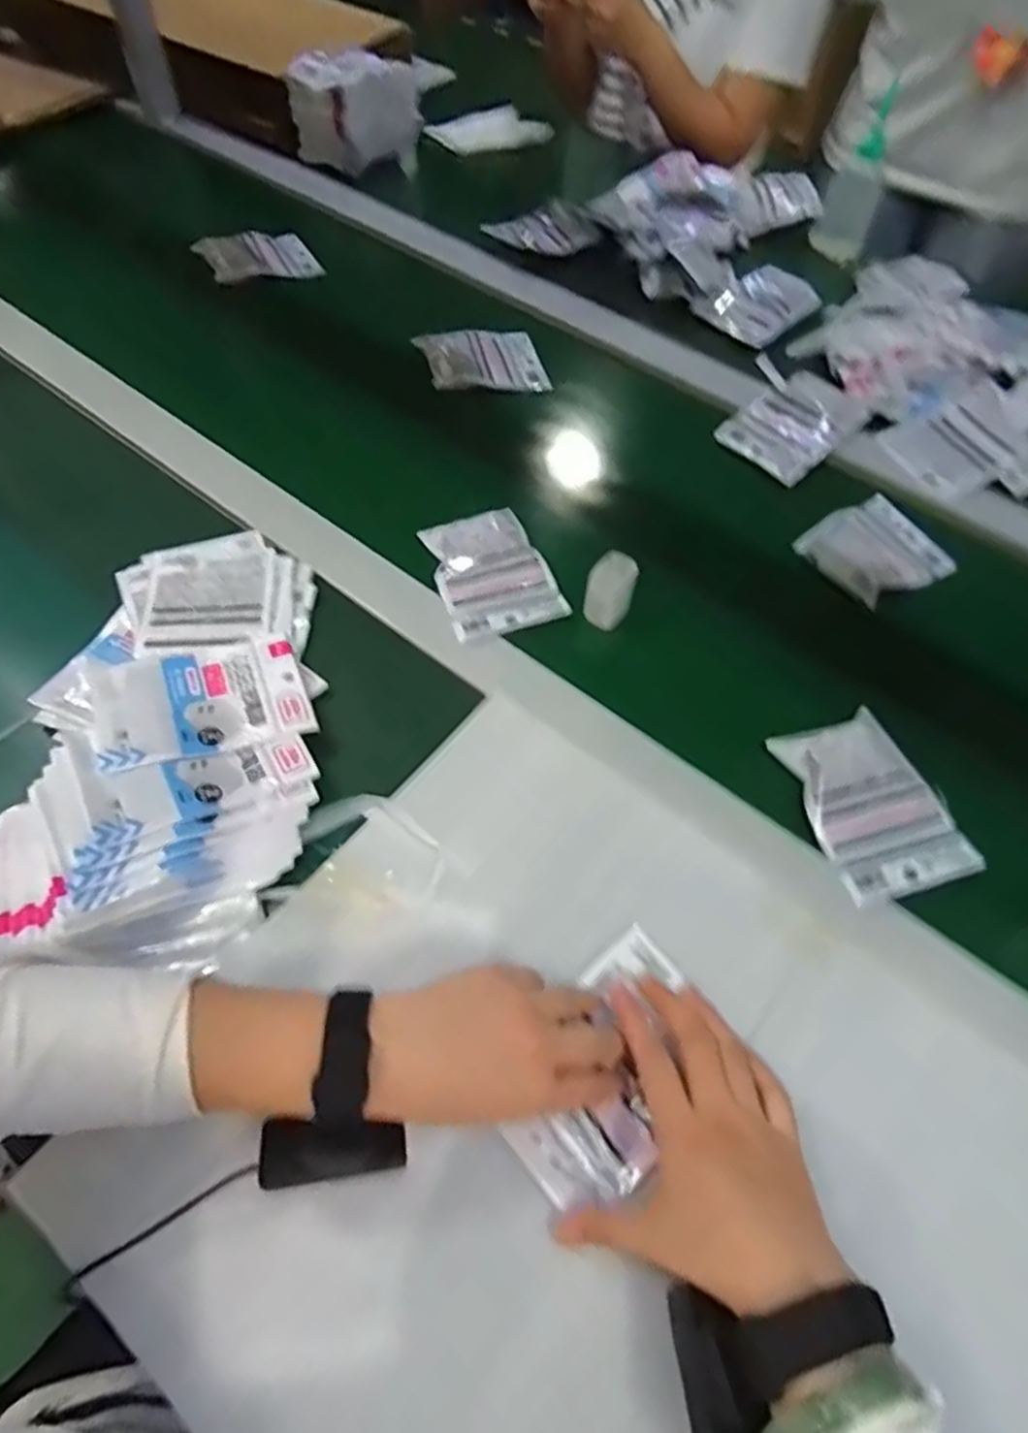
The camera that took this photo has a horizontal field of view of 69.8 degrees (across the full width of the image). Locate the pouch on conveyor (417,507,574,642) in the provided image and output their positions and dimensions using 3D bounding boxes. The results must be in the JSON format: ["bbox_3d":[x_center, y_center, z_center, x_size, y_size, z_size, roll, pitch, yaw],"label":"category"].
[{"bbox_3d":[-0.018,-0.124,0.635,0.096,0.017,0.125,-16,60,-13],"label":"pouch on conveyor"}]

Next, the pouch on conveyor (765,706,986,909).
[{"bbox_3d":[0.257,0.062,0.529,0.097,0.014,0.131,-13,59,-11],"label":"pouch on conveyor"}]

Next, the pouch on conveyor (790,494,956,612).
[{"bbox_3d":[0.336,-0.153,0.679,0.151,0.025,0.099,-24,66,-32],"label":"pouch on conveyor"}]

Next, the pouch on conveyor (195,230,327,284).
[{"bbox_3d":[-0.311,-0.566,0.909,0.146,0.013,0.064,-21,93,-34],"label":"pouch on conveyor"}]

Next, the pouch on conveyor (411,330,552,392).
[{"bbox_3d":[-0.034,-0.389,0.809,0.130,0.014,0.082,-13,76,-17],"label":"pouch on conveyor"}]

